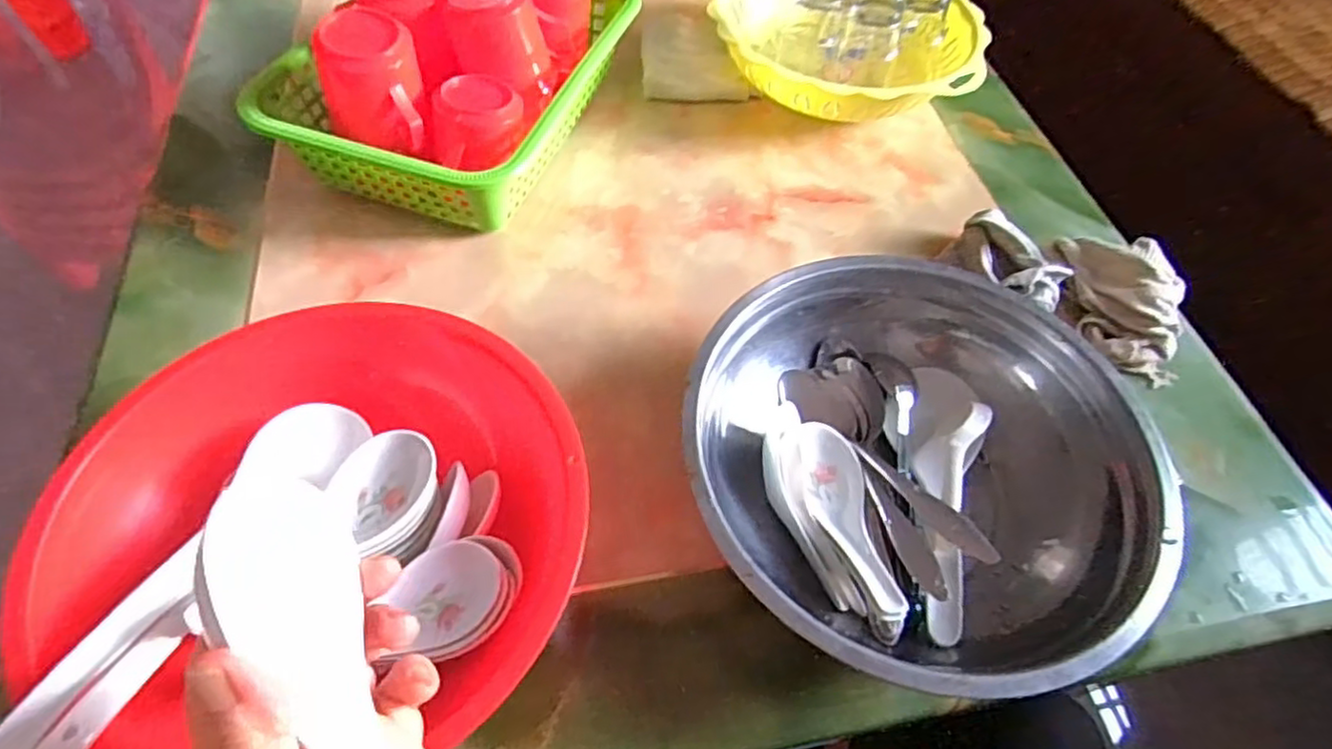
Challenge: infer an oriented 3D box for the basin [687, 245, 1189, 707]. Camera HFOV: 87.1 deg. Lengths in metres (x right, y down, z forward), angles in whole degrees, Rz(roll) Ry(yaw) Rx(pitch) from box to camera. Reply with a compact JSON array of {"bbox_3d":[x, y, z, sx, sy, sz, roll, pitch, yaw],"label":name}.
[{"bbox_3d":[0.141,0.056,0.405,0.249,0.076,0.239,2,56,-3],"label":"basin"}]

